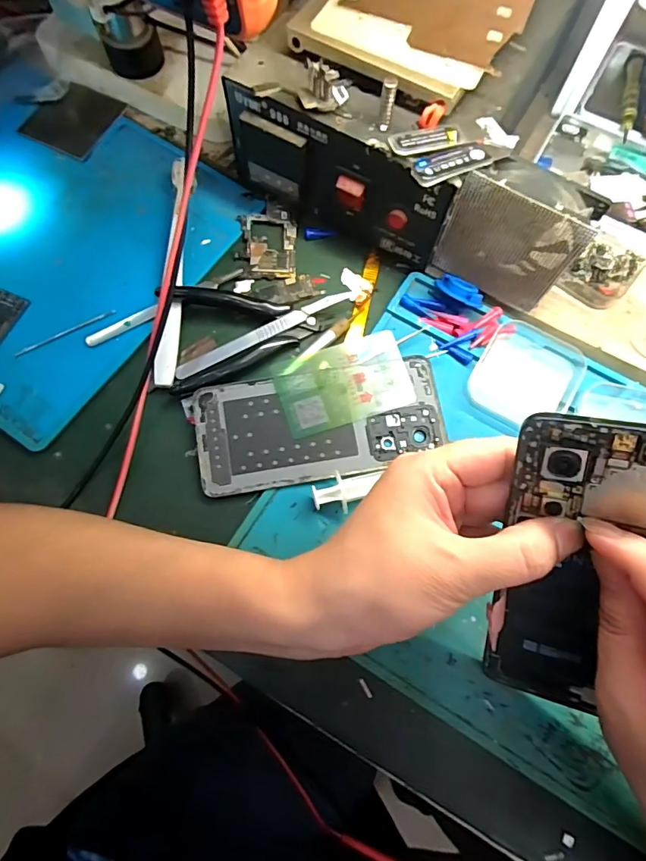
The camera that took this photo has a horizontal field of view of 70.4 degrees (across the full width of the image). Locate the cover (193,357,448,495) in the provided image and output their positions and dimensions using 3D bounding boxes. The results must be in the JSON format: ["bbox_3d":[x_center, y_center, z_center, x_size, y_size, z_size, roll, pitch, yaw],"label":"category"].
[{"bbox_3d":[-0.001,-0.004,0.298,0.158,0.008,0.069,-9,72,-4],"label":"cover"}]

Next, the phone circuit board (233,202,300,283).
[{"bbox_3d":[-0.042,-0.143,0.347,0.044,0.005,0.067,2,72,0],"label":"phone circuit board"}]

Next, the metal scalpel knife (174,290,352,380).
[{"bbox_3d":[-0.038,-0.070,0.322,0.137,0.007,0.013,-29,74,-10],"label":"metal scalpel knife"}]

